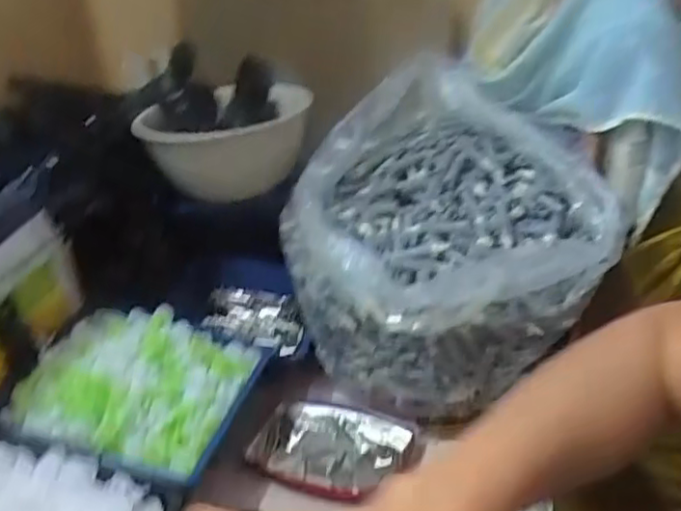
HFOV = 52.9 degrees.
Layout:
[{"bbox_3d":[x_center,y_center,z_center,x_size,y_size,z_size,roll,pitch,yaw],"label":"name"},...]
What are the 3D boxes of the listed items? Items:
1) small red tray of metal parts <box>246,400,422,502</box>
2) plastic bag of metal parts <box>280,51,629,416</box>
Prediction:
[{"bbox_3d":[-0.006,0.148,0.525,0.123,0.015,0.082,7,33,18],"label":"small red tray of metal parts"},{"bbox_3d":[0.074,-0.019,0.566,0.224,0.185,0.242,-18,33,-22],"label":"plastic bag of metal parts"}]

